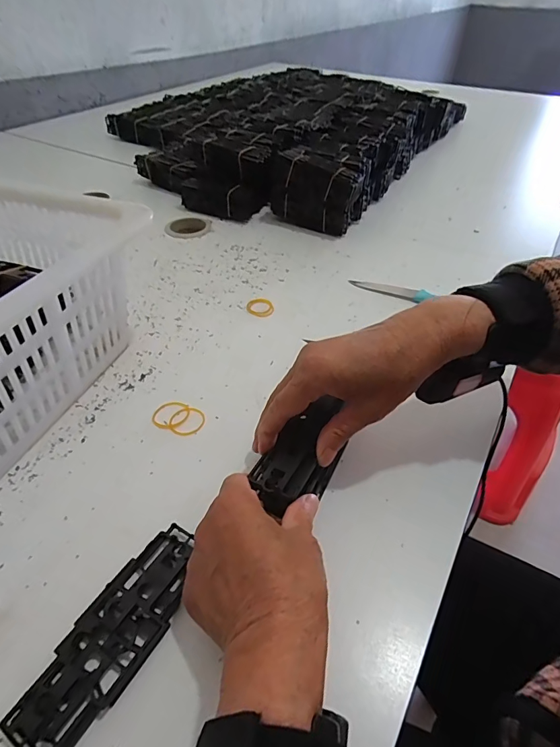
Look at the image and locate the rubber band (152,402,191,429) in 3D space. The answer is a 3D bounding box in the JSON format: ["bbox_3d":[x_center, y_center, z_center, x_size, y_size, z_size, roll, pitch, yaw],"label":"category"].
[{"bbox_3d":[-0.098,0.036,0.380,0.030,0.004,0.032,0,44,0],"label":"rubber band"}]

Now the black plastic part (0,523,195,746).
[{"bbox_3d":[-0.095,0.151,0.252,0.045,0.012,0.128,23,49,22],"label":"black plastic part"}]

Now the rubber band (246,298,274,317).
[{"bbox_3d":[-0.022,-0.079,0.502,0.035,0.004,0.031,32,53,29],"label":"rubber band"}]

